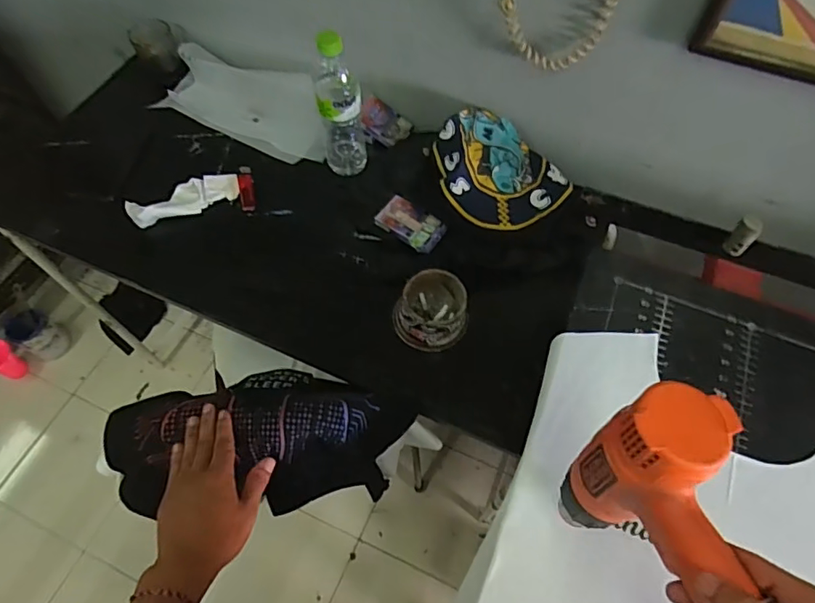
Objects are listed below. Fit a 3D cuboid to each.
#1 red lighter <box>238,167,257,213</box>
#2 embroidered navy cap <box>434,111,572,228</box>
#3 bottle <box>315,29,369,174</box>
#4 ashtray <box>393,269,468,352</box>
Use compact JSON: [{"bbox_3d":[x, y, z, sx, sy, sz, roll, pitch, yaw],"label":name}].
[{"bbox_3d":[-0.257,-0.180,0.835,0.024,0.014,0.082,-9,62,-6],"label":"red lighter"},{"bbox_3d":[0.135,-0.196,0.780,0.196,0.075,0.163,35,66,17],"label":"embroidered navy cap"},{"bbox_3d":[-0.098,-0.288,0.760,0.061,0.227,0.068,-4,61,-3],"label":"bottle"},{"bbox_3d":[0.031,0.015,0.706,0.095,0.073,0.089,0,61,-1],"label":"ashtray"}]

